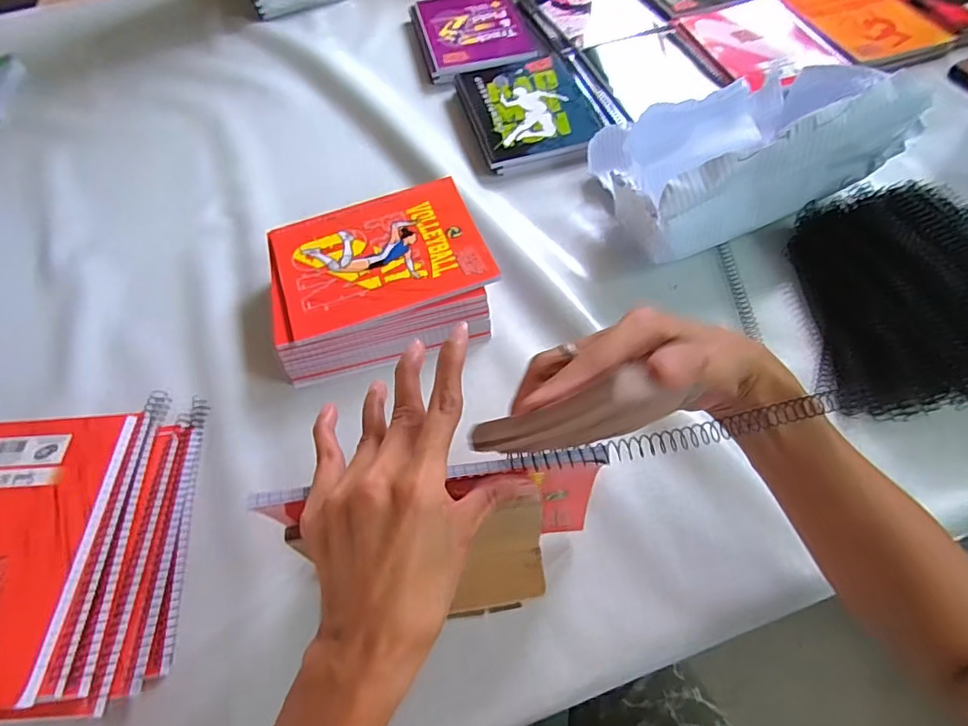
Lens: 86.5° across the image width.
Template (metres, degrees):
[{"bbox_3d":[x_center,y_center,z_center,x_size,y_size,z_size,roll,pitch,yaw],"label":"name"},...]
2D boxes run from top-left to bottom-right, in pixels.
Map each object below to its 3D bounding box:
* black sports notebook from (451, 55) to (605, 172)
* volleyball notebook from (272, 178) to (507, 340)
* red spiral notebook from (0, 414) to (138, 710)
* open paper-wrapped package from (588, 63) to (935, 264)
[{"bbox_3d":[0.057,-0.333,0.674,0.153,0.021,0.220,-12,59,-5],"label":"black sports notebook"},{"bbox_3d":[-0.103,-0.108,0.513,0.197,0.012,0.145,-19,60,-9],"label":"volleyball notebook"},{"bbox_3d":[-0.358,0.132,0.370,0.150,0.014,0.197,-3,59,1],"label":"red spiral notebook"},{"bbox_3d":[0.260,-0.237,0.534,0.281,0.144,0.195,-20,60,-9],"label":"open paper-wrapped package"}]

